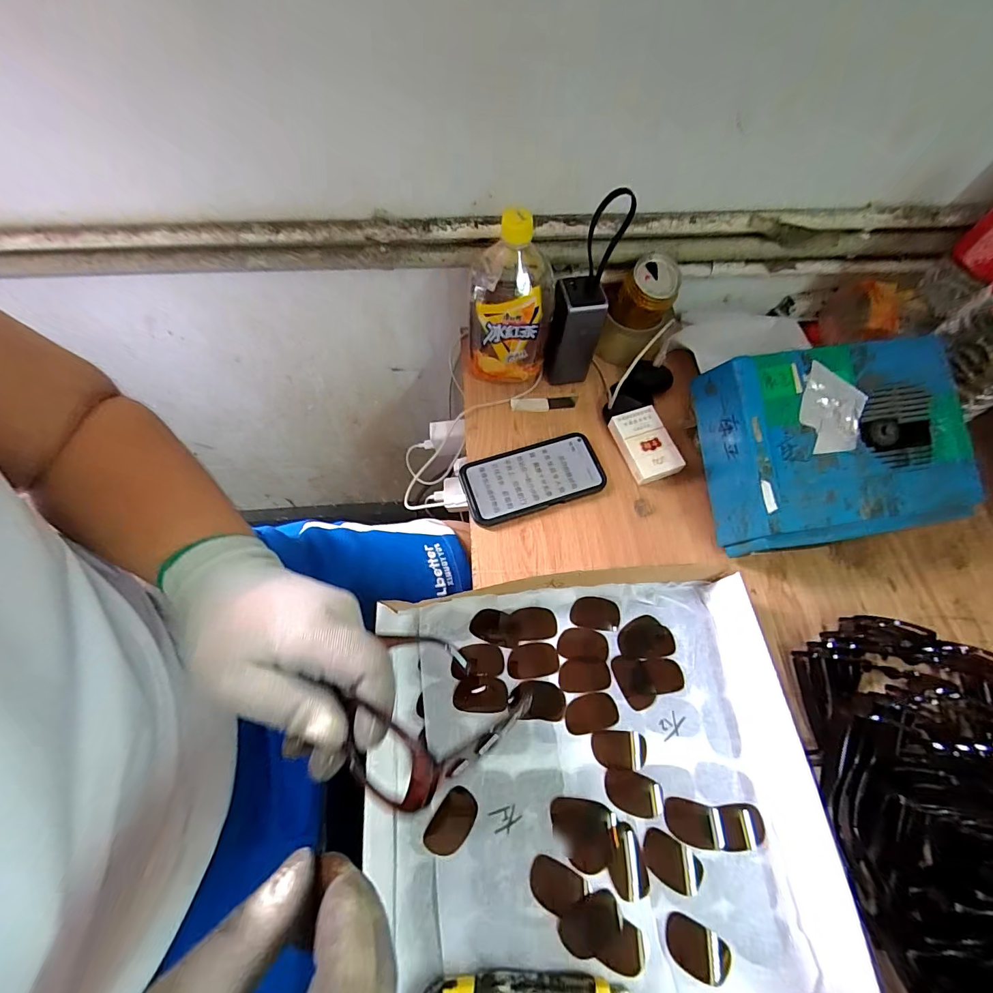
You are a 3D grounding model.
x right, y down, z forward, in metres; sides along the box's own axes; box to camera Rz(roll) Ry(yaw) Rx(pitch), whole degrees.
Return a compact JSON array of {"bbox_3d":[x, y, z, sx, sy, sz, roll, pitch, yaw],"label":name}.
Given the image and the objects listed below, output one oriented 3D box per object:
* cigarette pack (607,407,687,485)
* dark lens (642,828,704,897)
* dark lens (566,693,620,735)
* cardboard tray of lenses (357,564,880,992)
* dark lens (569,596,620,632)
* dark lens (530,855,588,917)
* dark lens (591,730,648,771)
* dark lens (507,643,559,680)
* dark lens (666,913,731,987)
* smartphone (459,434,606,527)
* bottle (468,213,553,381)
[{"bbox_3d":[0.181,-0.061,0.521,0.058,0.027,0.088,-17,68,-10],"label":"cigarette pack"},{"bbox_3d":[0.147,0.305,0.353,0.052,0.005,0.031,29,68,10],"label":"dark lens"},{"bbox_3d":[0.090,0.204,0.401,0.049,0.004,0.032,-7,67,-5],"label":"dark lens"},{"bbox_3d":[0.082,0.252,0.361,0.377,0.065,0.355,-5,67,-4],"label":"cardboard tray of lenses"},{"bbox_3d":[0.101,0.119,0.433,0.050,0.004,0.031,8,66,1],"label":"dark lens"},{"bbox_3d":[0.049,0.317,0.345,0.045,0.004,0.031,22,67,7],"label":"dark lens"},{"bbox_3d":[0.112,0.233,0.391,0.050,0.008,0.031,2,66,-1],"label":"dark lens"},{"bbox_3d":[0.036,0.160,0.414,0.049,0.004,0.031,-5,67,-5],"label":"dark lens"},{"bbox_3d":[0.156,0.353,0.330,0.049,0.005,0.032,24,67,8],"label":"dark lens"},{"bbox_3d":[0.044,-0.022,0.509,0.165,0.017,0.080,-17,68,-9],"label":"smartphone"},{"bbox_3d":[0.016,-0.222,0.484,0.091,0.189,0.073,-3,66,-3],"label":"bottle"}]

